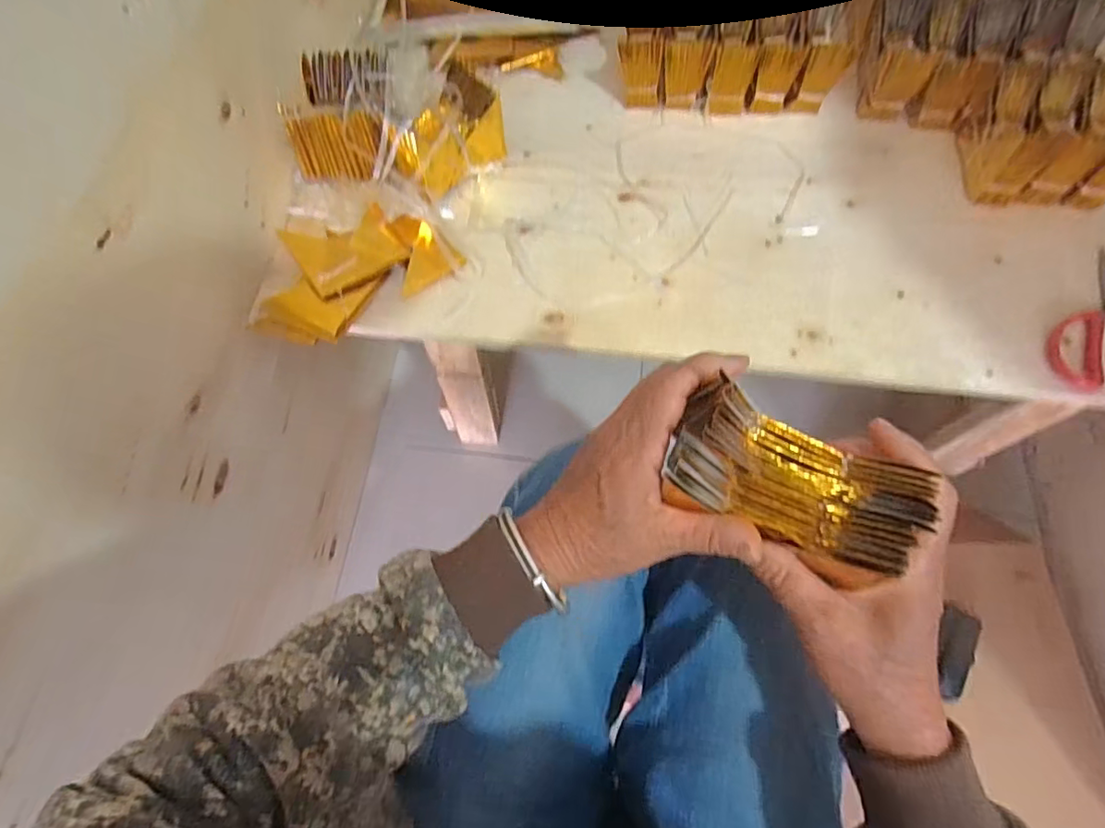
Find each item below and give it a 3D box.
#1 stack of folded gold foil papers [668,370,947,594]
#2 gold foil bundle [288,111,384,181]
[{"bbox_3d":[0.109,0.035,0.264,0.105,0.047,0.066,26,69,8],"label":"stack of folded gold foil papers"},{"bbox_3d":[-0.205,-0.259,0.540,0.089,0.061,0.039,9,67,6],"label":"gold foil bundle"}]

